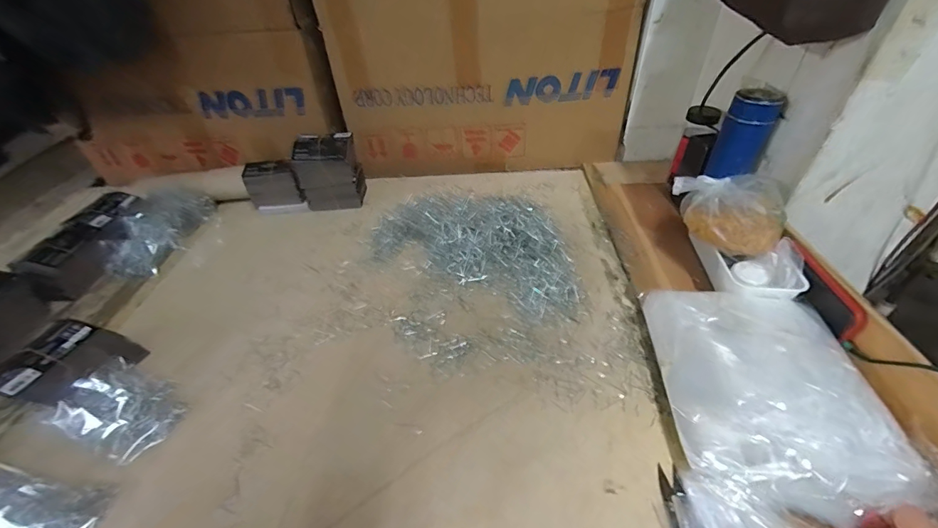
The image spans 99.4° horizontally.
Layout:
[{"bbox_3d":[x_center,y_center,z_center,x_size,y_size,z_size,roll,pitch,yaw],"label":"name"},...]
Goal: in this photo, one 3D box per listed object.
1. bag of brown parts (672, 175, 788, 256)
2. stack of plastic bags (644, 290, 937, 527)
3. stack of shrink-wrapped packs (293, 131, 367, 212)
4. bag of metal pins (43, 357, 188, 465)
[{"bbox_3d":[0.364,-0.078,0.570,0.142,0.069,0.114,20,47,23],"label":"bag of brown parts"},{"bbox_3d":[0.313,0.157,0.401,0.216,0.062,0.328,2,42,5],"label":"stack of plastic bags"},{"bbox_3d":[-0.271,-0.172,0.776,0.115,0.142,0.069,-9,42,-7],"label":"stack of shrink-wrapped packs"},{"bbox_3d":[-0.415,0.176,0.482,0.128,0.022,0.092,24,46,6],"label":"bag of metal pins"}]

